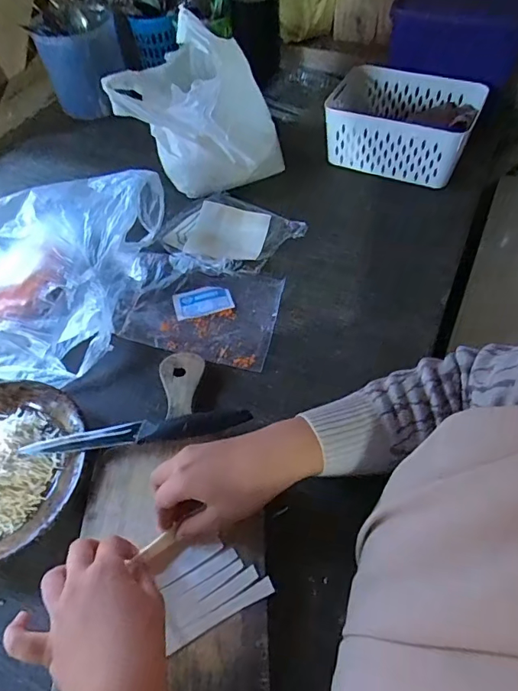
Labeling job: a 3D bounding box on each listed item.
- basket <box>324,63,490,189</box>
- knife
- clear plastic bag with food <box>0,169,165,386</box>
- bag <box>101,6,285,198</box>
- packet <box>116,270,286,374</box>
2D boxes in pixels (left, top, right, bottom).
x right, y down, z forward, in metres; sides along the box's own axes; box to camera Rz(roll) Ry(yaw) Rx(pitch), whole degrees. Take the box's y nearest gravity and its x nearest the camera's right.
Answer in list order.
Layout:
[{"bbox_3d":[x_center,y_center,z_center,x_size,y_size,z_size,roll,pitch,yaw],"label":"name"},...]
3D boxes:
[{"bbox_3d":[0.215,-0.351,0.724,0.218,0.086,0.173,21,58,18],"label":"basket"},{"bbox_3d":[-0.115,0.084,0.449,0.212,0.014,0.021,-8,53,-4],"label":"knife"},{"bbox_3d":[-0.279,-0.104,0.560,0.248,0.089,0.269,8,54,8],"label":"clear plastic bag with food"},{"bbox_3d":[-0.089,-0.333,0.647,0.220,0.193,0.098,8,55,9],"label":"bag"},{"bbox_3d":[-0.070,-0.046,0.557,0.179,0.017,0.133,9,54,9],"label":"packet"}]

